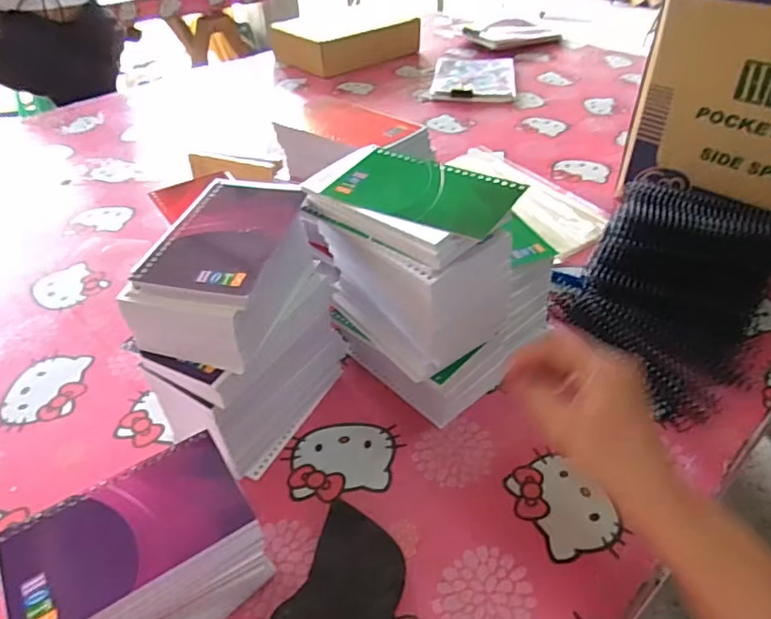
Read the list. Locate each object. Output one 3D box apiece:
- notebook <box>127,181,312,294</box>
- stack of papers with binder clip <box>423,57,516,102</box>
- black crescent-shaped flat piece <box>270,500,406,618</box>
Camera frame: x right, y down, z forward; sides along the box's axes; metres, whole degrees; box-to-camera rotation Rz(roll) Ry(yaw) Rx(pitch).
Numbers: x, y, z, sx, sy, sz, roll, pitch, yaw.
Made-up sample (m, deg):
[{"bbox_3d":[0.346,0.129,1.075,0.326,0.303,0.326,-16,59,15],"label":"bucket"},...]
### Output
[{"bbox_3d":[-0.111,-0.055,0.398,0.078,0.008,0.122,7,42,11],"label":"notebook"},{"bbox_3d":[0.181,-0.481,1.136,0.162,0.019,0.249,4,41,9],"label":"stack of papers with binder clip"},{"bbox_3d":[-0.027,0.184,0.361,0.065,0.027,0.099,16,44,21],"label":"black crescent-shaped flat piece"}]

